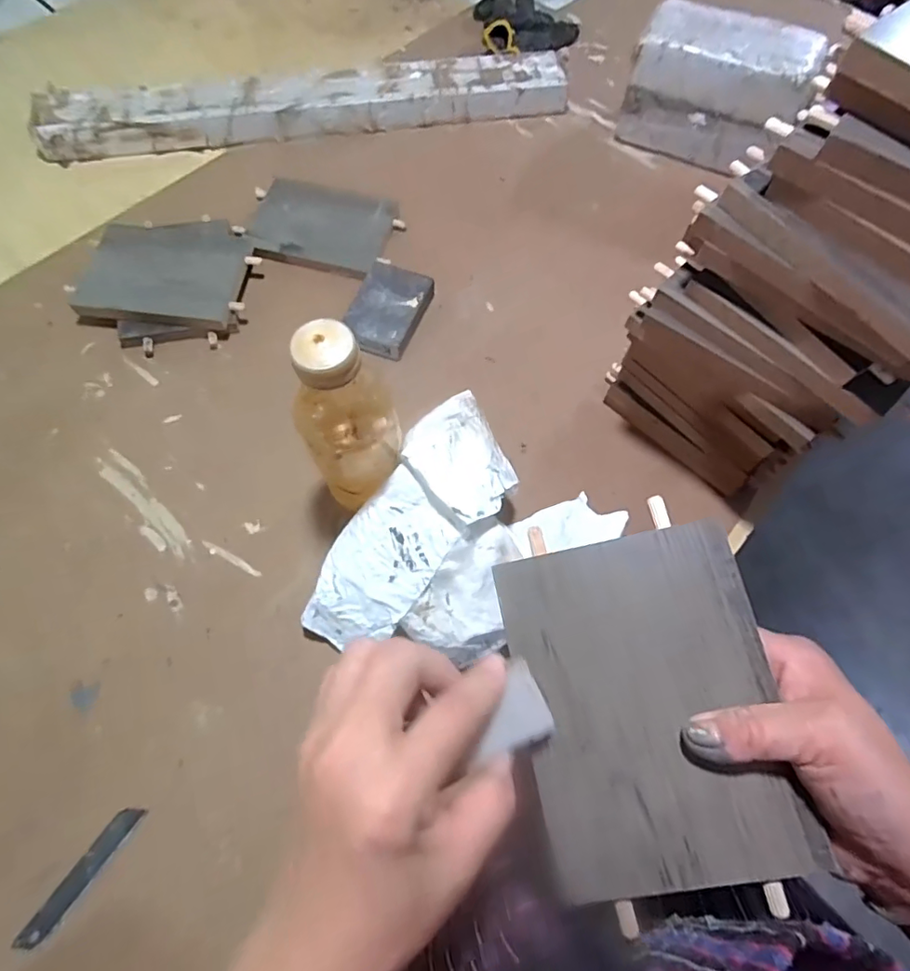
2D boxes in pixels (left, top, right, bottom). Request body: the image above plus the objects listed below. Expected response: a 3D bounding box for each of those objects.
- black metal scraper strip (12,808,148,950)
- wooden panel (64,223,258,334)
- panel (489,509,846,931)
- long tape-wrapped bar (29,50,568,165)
[{"bbox_3d":[-0.258,0.269,0.372,0.016,0.005,0.096,33,70,10],"label":"black metal scraper strip"},{"bbox_3d":[-0.302,-0.224,0.567,0.161,0.012,0.123,8,64,-3],"label":"wooden panel"},{"bbox_3d":[0.089,0.100,0.254,0.112,0.009,0.161,-13,74,7],"label":"panel"},{"bbox_3d":[-0.179,-0.495,0.703,0.670,0.048,0.096,-11,69,-8],"label":"long tape-wrapped bar"}]

